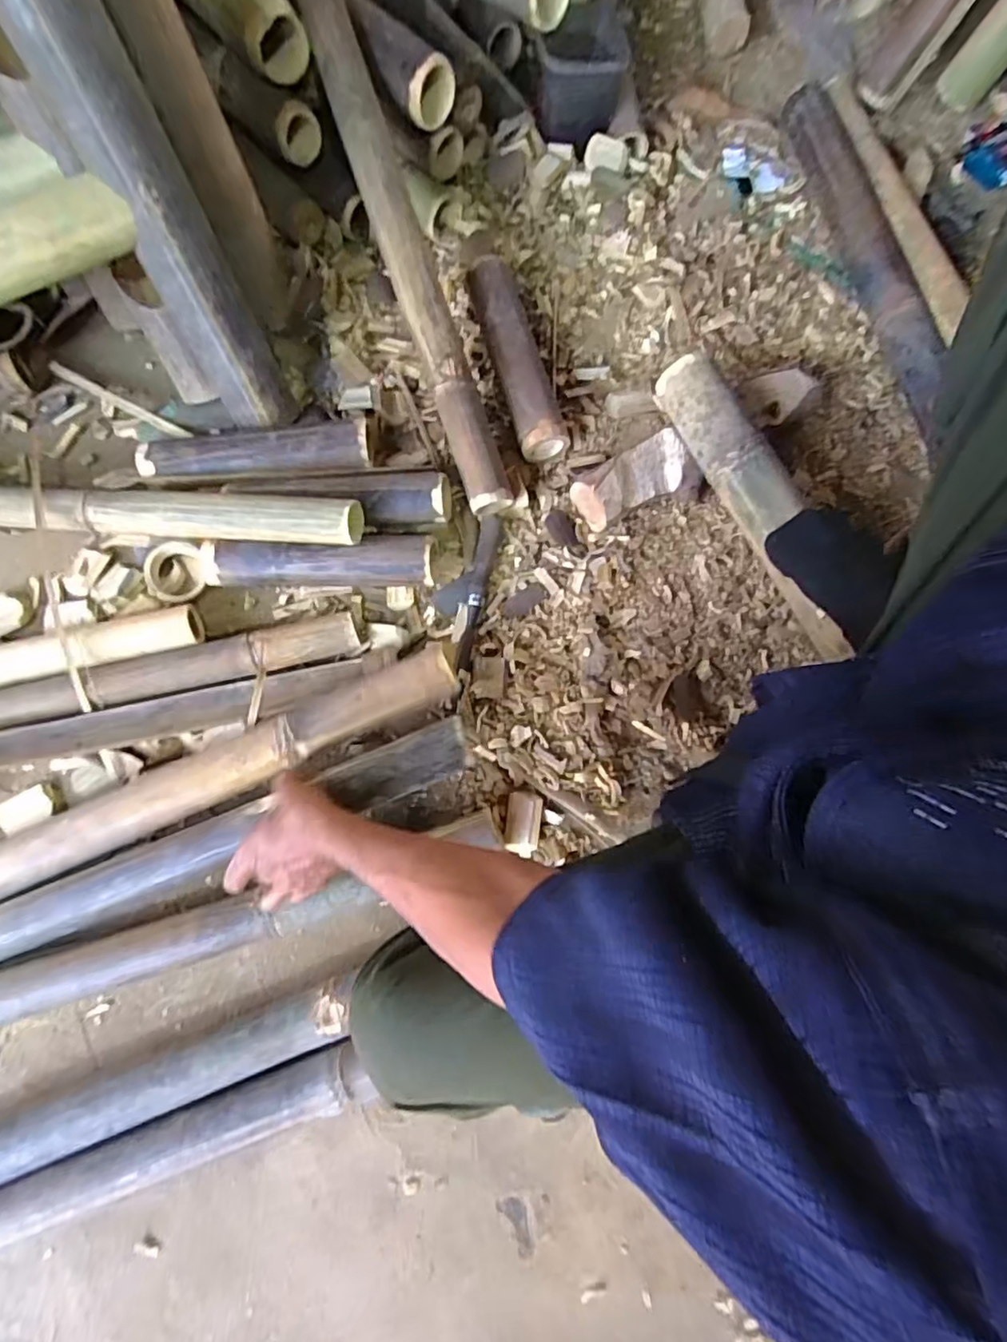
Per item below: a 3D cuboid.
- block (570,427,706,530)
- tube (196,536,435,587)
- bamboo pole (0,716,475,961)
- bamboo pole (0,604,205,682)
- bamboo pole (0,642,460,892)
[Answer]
[{"bbox_3d":[0.160,-0.225,0.724,0.142,0.053,0.081,-31,79,-6],"label":"block"},{"bbox_3d":[-0.214,-0.129,0.692,0.268,0.055,0.055,1,77,1],"label":"tube"},{"bbox_3d":[-0.339,0.204,0.612,0.651,0.073,0.070,-22,78,-1],"label":"bamboo pole"},{"bbox_3d":[-0.588,-0.001,0.670,0.489,0.045,0.056,-12,78,-2],"label":"bamboo pole"},{"bbox_3d":[-0.341,0.126,0.627,0.629,0.073,0.068,-24,78,-4],"label":"bamboo pole"}]

